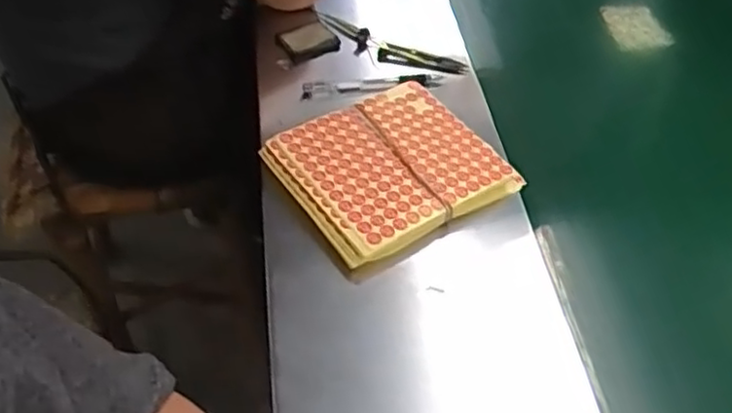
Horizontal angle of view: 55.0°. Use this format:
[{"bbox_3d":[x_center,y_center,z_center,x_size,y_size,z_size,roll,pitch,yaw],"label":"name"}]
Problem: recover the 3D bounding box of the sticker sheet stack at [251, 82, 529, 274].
[{"bbox_3d":[0.024,-0.037,0.660,0.189,0.033,0.152,-27,56,-24],"label":"sticker sheet stack"}]

